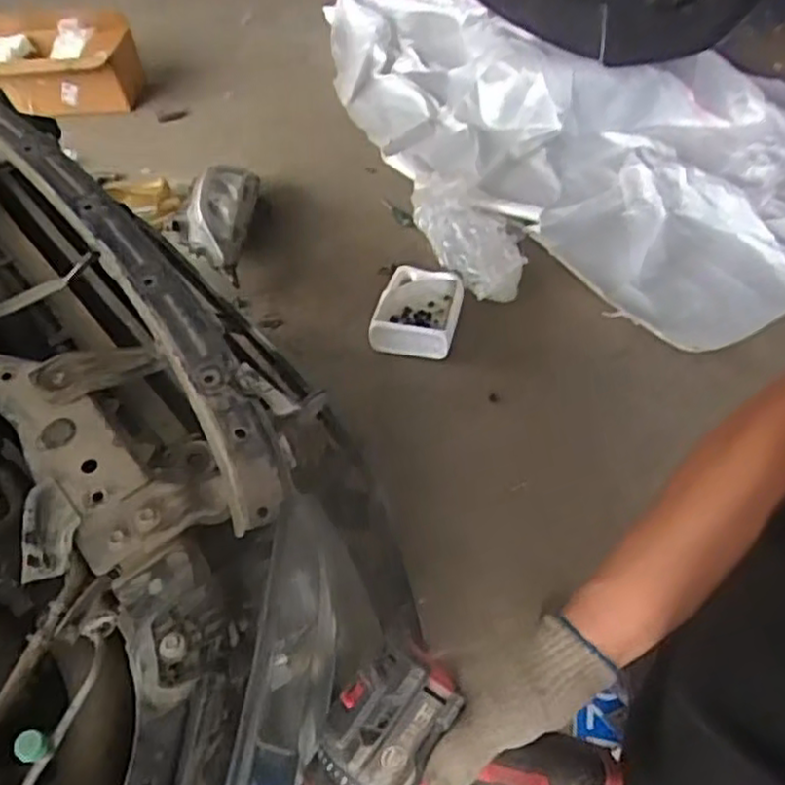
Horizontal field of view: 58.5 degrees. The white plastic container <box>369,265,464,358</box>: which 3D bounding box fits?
[{"bbox_3d":[0.073,-0.221,1.905,0.219,0.104,0.284,7,50,11],"label":"white plastic container"}]

